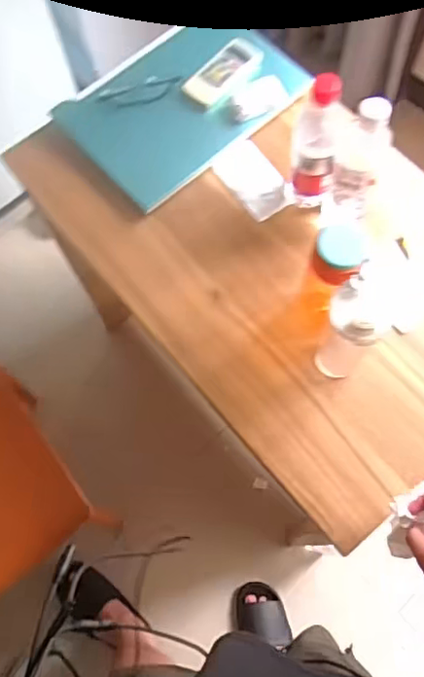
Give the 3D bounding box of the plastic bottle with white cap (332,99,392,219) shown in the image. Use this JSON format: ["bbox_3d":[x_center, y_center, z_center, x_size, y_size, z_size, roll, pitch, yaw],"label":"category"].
[{"bbox_3d":[0.193,-0.221,0.761,0.057,0.210,0.054,-1,71,2],"label":"plastic bottle with white cap"}]

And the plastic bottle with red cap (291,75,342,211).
[{"bbox_3d":[0.140,-0.256,0.783,0.057,0.221,0.055,6,71,5],"label":"plastic bottle with red cap"}]

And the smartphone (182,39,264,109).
[{"bbox_3d":[0.019,-0.429,0.932,0.068,0.017,0.144,37,77,14],"label":"smartphone"}]

